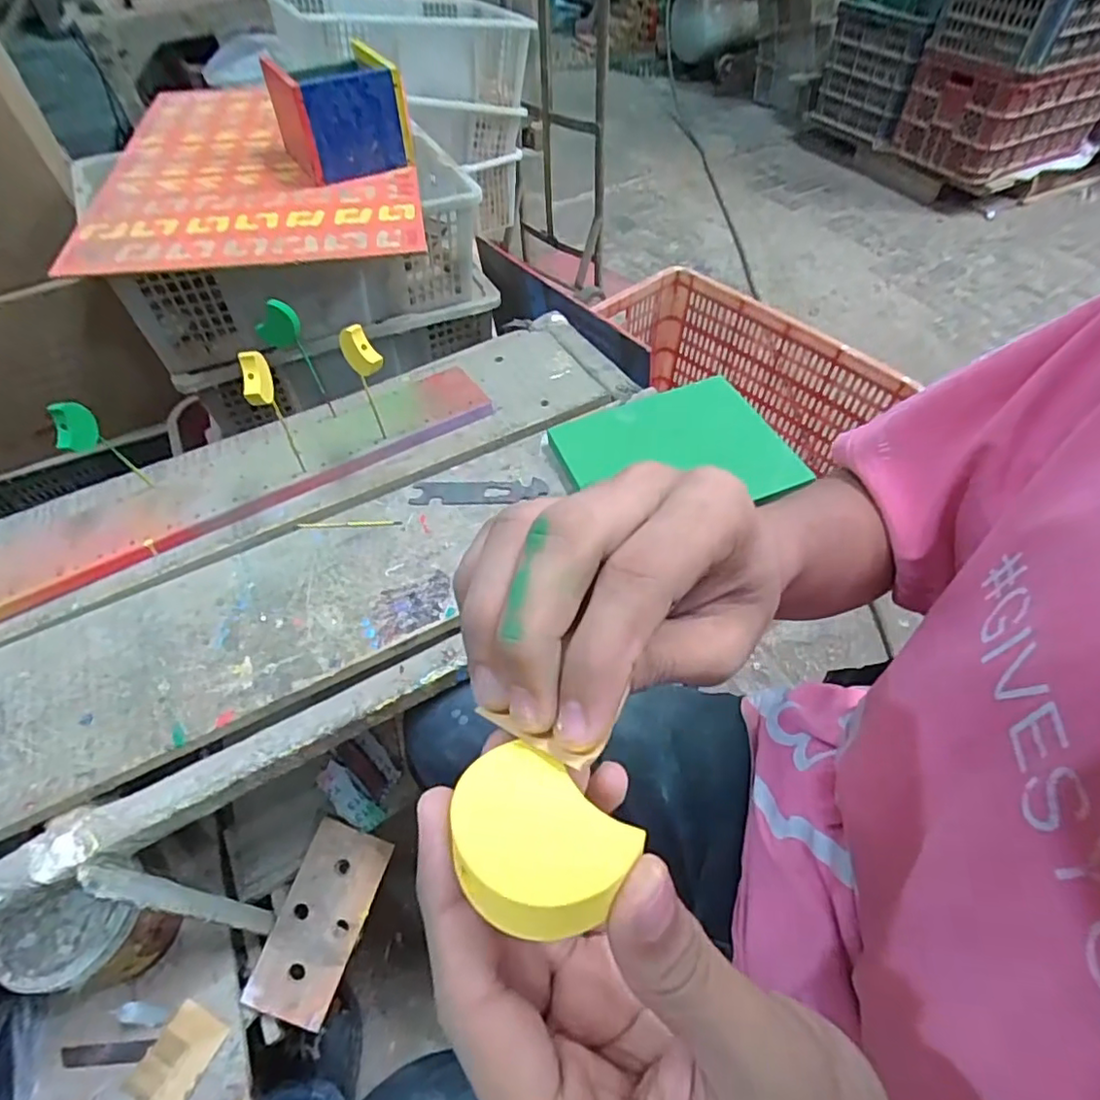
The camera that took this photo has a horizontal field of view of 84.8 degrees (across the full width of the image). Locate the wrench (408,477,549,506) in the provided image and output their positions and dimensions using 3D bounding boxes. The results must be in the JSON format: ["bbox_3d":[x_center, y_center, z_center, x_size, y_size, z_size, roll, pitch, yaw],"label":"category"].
[{"bbox_3d":[-0.072,-0.058,0.603,0.136,0.004,0.032,0,53,8],"label":"wrench"}]

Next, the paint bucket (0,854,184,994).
[{"bbox_3d":[-0.461,0.402,0.623,0.093,0.128,0.116,29,58,22],"label":"paint bucket"}]

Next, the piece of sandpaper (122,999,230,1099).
[{"bbox_3d":[-0.378,0.515,0.612,0.062,0.005,0.082,22,56,18],"label":"piece of sandpaper"}]

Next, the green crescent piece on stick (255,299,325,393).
[{"bbox_3d":[-0.271,-0.210,0.620,0.045,0.098,0.009,1,52,3],"label":"green crescent piece on stick"}]

